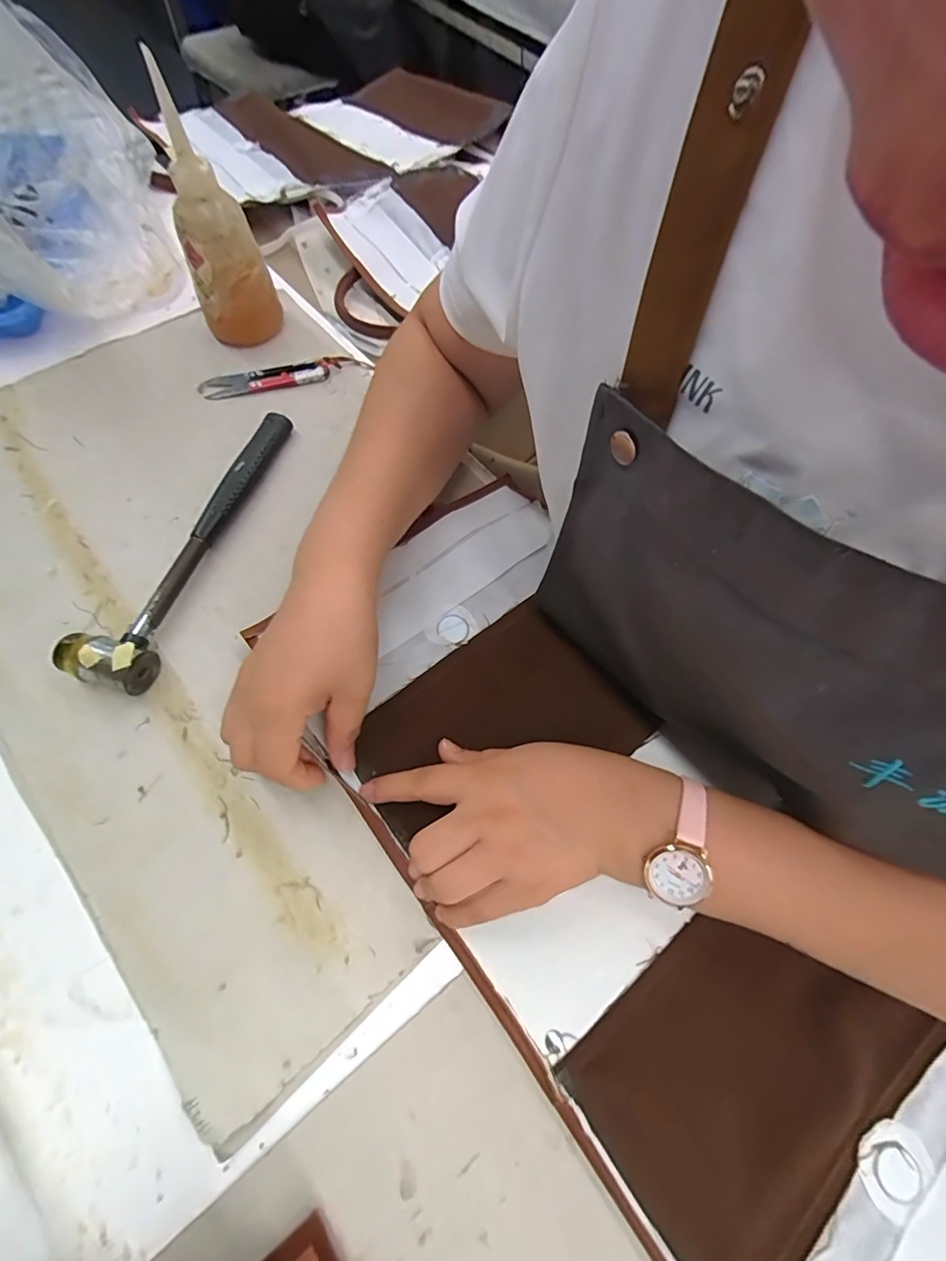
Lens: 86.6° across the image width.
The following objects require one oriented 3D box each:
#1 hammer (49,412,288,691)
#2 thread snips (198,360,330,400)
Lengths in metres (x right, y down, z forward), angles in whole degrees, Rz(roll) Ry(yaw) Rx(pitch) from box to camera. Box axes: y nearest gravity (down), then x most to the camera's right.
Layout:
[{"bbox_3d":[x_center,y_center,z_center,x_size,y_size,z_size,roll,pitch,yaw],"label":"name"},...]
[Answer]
[{"bbox_3d":[-0.203,-0.072,0.361,0.050,0.029,0.238,16,67,4],"label":"hammer"},{"bbox_3d":[-0.181,-0.221,0.436,0.107,0.009,0.022,-13,68,-9],"label":"thread snips"}]

